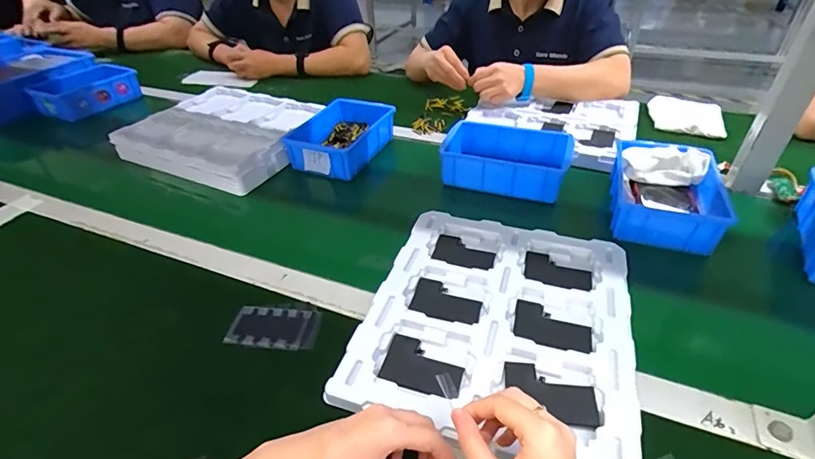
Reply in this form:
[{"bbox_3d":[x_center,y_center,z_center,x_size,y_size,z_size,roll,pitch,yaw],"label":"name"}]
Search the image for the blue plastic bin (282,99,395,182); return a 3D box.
[{"bbox_3d":[-0.119,-0.174,0.798,0.141,0.060,0.203,13,41,21],"label":"blue plastic bin"}]

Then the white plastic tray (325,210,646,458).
[{"bbox_3d":[0.100,0.092,0.472,0.272,0.017,0.302,11,40,18],"label":"white plastic tray"}]

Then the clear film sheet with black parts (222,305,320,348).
[{"bbox_3d":[-0.149,0.108,0.482,0.099,0.005,0.057,0,38,5],"label":"clear film sheet with black parts"}]

